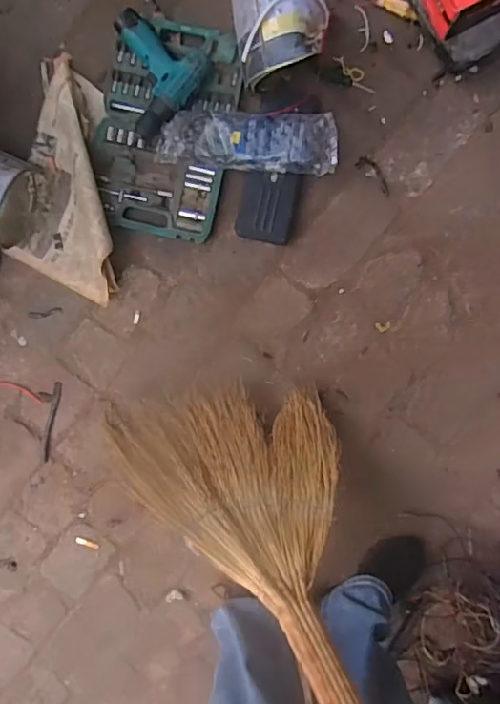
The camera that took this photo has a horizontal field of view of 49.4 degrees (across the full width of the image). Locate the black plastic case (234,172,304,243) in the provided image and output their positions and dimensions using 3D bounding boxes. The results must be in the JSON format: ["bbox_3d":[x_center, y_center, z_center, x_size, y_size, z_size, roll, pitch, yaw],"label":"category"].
[{"bbox_3d":[0.033,-0.274,1.023,0.105,0.028,0.126,13,95,3],"label":"black plastic case"}]

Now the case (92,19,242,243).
[{"bbox_3d":[-0.158,-0.414,1.008,0.247,0.035,0.380,14,95,3],"label":"case"}]

